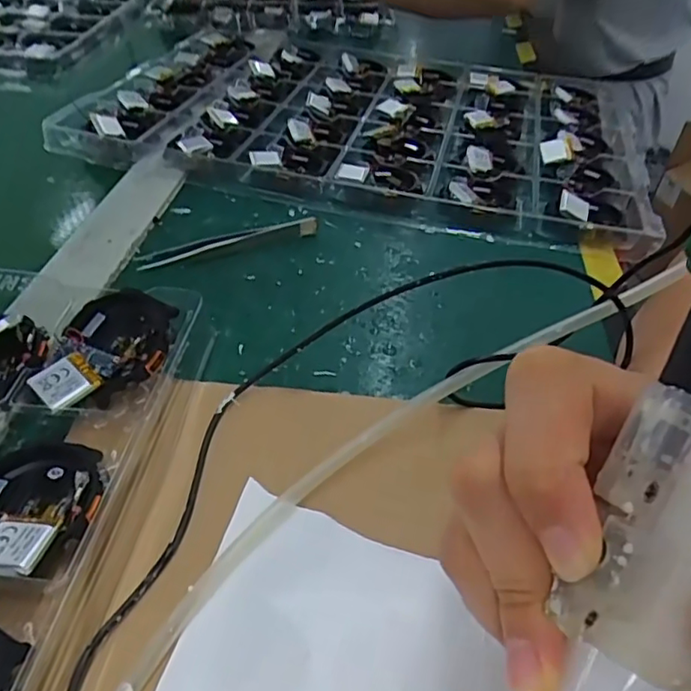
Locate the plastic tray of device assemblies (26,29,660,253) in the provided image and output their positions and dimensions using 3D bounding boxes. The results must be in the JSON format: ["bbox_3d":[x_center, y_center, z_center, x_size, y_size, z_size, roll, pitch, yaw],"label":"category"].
[{"bbox_3d":[0.019,-0.207,0.529,0.451,0.024,0.318,10,41,5],"label":"plastic tray of device assemblies"}]

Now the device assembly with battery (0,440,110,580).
[{"bbox_3d":[-0.113,0.057,0.214,0.047,0.017,0.057,2,42,-4],"label":"device assembly with battery"}]

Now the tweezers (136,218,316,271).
[{"bbox_3d":[-0.071,-0.065,0.372,0.113,0.010,0.014,-15,46,-21],"label":"tweezers"}]

